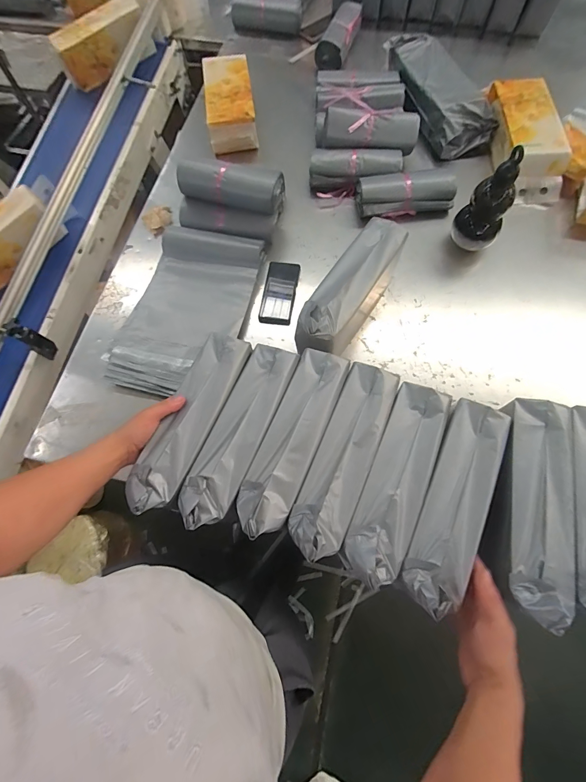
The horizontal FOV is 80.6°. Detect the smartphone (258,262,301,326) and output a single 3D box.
[{"bbox_3d":[-0.032,-0.232,0.821,0.075,0.015,0.165,8,70,6],"label":"smartphone"}]

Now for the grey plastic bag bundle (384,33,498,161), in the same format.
[{"bbox_3d":[0.406,-0.838,0.978,0.186,0.097,0.397,-16,69,-3],"label":"grey plastic bag bundle"}]

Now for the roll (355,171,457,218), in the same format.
[{"bbox_3d":[0.282,-0.496,0.866,0.238,0.060,0.102,-3,69,2],"label":"roll"}]

